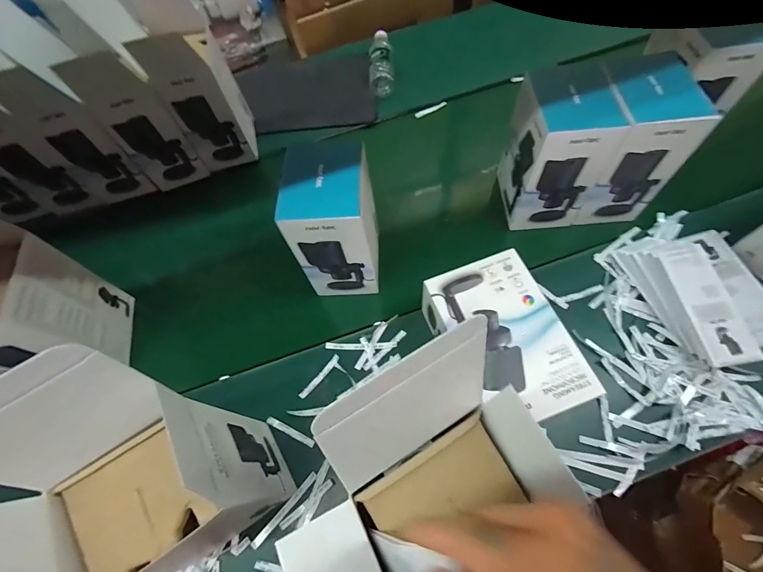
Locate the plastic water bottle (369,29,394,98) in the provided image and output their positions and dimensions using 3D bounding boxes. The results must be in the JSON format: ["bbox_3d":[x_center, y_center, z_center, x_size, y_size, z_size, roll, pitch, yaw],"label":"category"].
[{"bbox_3d":[0.001,-0.591,0.933,0.059,0.052,0.218,-1,69,0],"label":"plastic water bottle"}]

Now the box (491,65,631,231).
[{"bbox_3d":[0.294,-0.212,0.628,0.127,0.239,0.131,-3,56,-1],"label":"box"}]

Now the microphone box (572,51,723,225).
[{"bbox_3d":[0.413,-0.230,0.624,0.130,0.245,0.156,1,56,1],"label":"microphone box"}]

